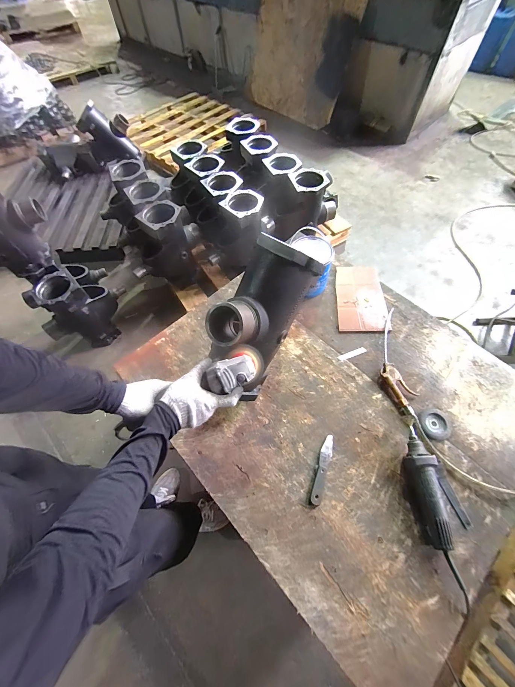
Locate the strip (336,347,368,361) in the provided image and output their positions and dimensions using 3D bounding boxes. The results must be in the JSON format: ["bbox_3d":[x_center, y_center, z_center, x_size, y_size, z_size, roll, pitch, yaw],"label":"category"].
[{"bbox_3d":[0.321,0.036,0.893,0.102,0.004,0.020,-19,63,-9],"label":"strip"}]

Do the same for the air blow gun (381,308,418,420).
[{"bbox_3d":[0.446,0.053,0.864,0.100,0.027,0.387,1,62,2],"label":"air blow gun"}]

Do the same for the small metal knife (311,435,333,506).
[{"bbox_3d":[0.180,0.340,0.721,0.032,0.022,0.181,18,63,10],"label":"small metal knife"}]

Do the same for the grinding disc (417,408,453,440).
[{"bbox_3d":[0.526,0.235,0.775,0.096,0.019,0.087,-11,62,-5],"label":"grinding disc"}]

